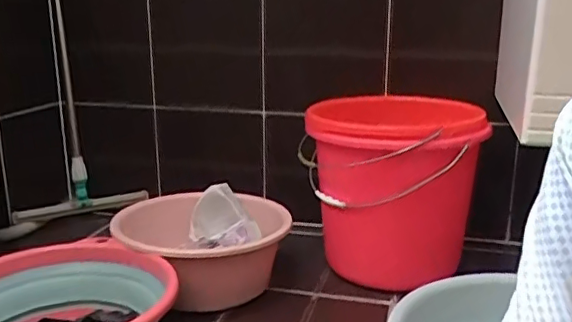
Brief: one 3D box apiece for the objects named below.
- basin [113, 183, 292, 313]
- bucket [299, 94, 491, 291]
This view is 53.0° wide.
[{"bbox_3d":[-0.159,0.177,1.126,0.313,0.156,0.322,-1,15,0],"label":"basin"},{"bbox_3d":[0.210,0.063,1.166,0.310,0.338,0.310,-1,15,0],"label":"bucket"}]

